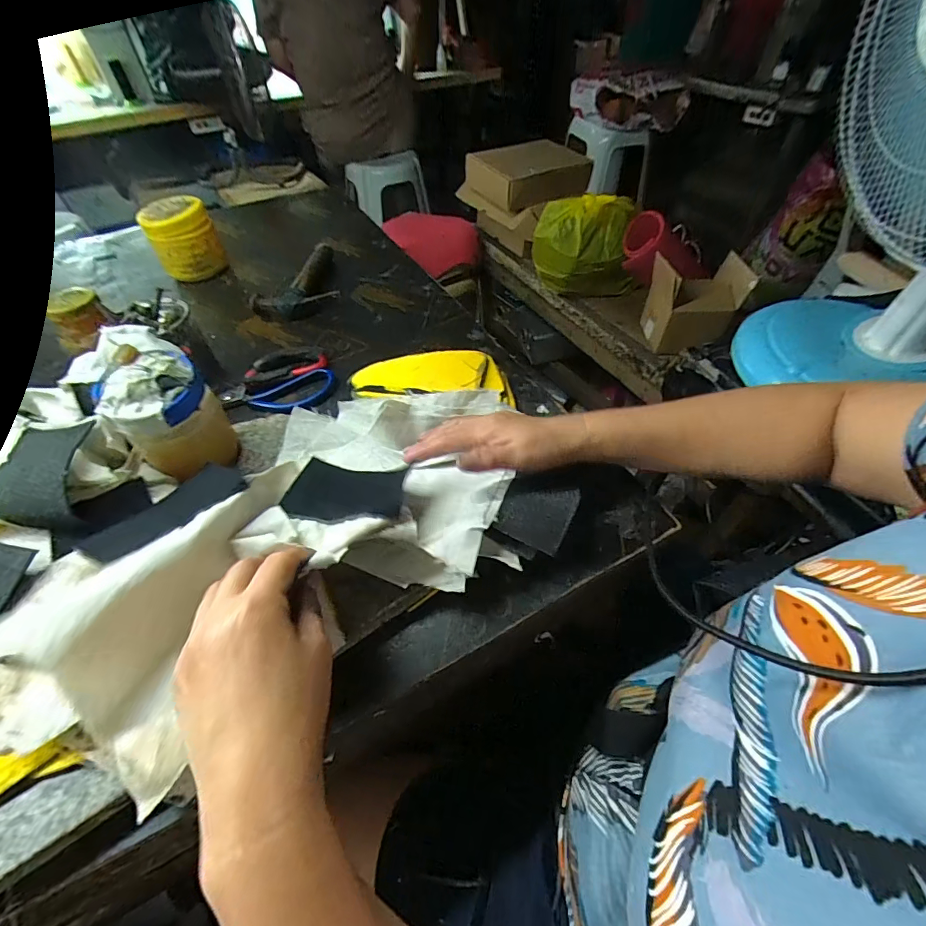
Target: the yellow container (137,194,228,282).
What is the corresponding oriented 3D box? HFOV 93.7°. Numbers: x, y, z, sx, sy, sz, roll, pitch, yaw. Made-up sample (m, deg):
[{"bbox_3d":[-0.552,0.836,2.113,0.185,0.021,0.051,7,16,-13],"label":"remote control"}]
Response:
[{"bbox_3d":[-0.447,-0.357,0.698,0.095,0.102,0.077,-30,55,-21],"label":"yellow container"}]

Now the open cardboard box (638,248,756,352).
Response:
[{"bbox_3d":[0.482,-0.335,0.920,0.182,0.165,0.105,0,50,2],"label":"open cardboard box"}]

